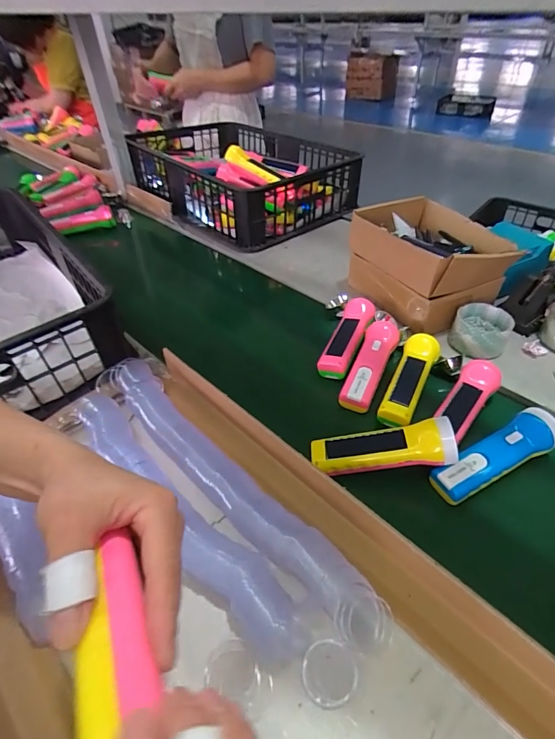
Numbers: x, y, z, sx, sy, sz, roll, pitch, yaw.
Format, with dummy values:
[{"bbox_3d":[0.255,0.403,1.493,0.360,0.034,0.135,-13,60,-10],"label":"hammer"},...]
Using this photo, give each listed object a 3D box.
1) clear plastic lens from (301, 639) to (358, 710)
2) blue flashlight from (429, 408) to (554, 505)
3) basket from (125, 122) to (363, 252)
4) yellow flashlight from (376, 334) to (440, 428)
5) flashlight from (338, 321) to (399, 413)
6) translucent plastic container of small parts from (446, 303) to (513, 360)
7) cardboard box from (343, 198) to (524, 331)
[{"bbox_3d":[0.044,0.257,0.340,0.045,0.006,0.044,0,46,0],"label":"clear plastic lens"},{"bbox_3d":[0.261,0.104,0.474,0.170,0.047,0.048,-23,48,-18],"label":"blue flashlight"},{"bbox_3d":[-0.121,-0.564,1.107,0.446,0.156,0.651,-33,54,-27],"label":"basket"},{"bbox_3d":[0.188,0.009,0.567,0.050,0.038,0.168,22,50,21],"label":"yellow flashlight"},{"bbox_3d":[0.141,-0.009,0.591,0.052,0.034,0.165,18,49,17],"label":"flashlight"},{"bbox_3d":[0.319,-0.058,0.633,0.082,0.049,0.091,25,52,23],"label":"translucent plastic container of small parts"},{"bbox_3d":[0.270,-0.193,0.712,0.215,0.138,0.226,-19,49,-17],"label":"cardboard box"}]

